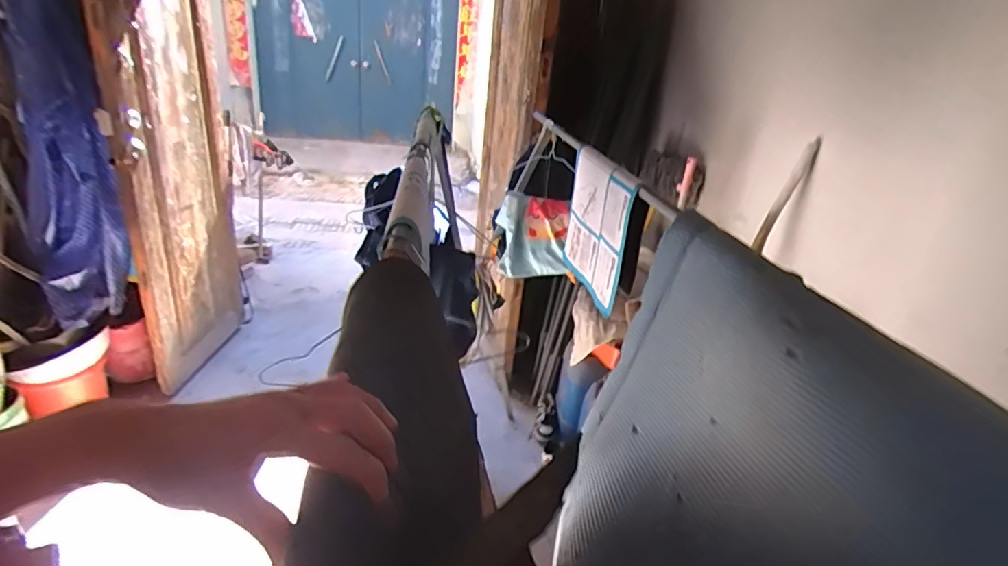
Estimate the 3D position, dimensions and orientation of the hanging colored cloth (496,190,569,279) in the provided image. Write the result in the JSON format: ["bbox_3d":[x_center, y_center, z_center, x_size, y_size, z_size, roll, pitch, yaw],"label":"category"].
[{"bbox_3d":[0.101,-0.142,1.735,0.228,0.265,0.083,0,23,-13],"label":"hanging colored cloth"}]

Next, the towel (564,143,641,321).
[{"bbox_3d":[0.216,-0.135,1.289,0.048,0.303,0.351,2,23,-10],"label":"towel"}]

